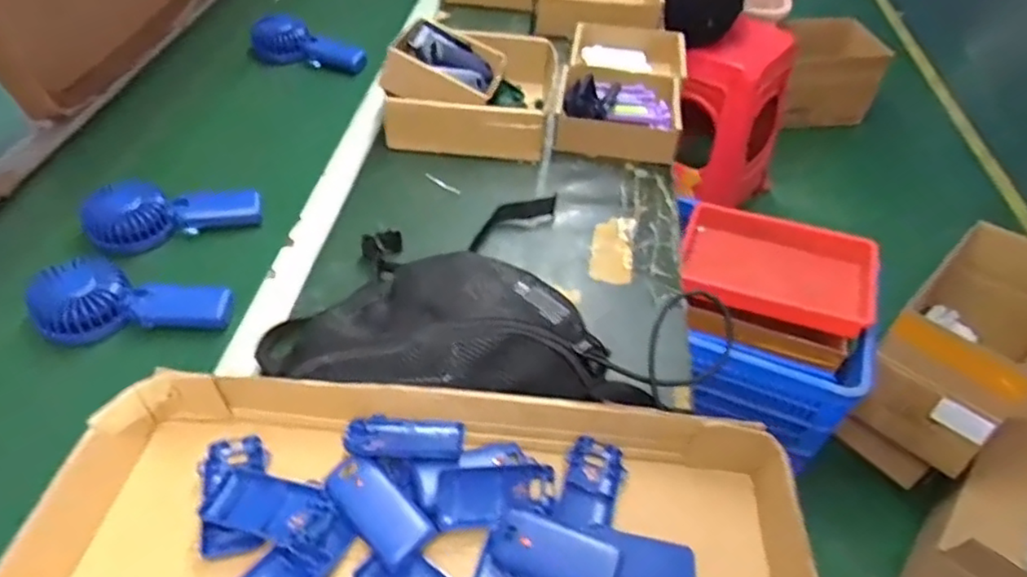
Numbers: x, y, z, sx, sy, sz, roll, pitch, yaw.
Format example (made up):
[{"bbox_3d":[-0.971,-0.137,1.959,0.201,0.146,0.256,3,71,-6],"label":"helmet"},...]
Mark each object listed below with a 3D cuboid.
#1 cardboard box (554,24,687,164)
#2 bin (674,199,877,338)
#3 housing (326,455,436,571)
[{"bbox_3d":[0.156,-0.287,0.914,0.157,0.059,0.283,8,47,6],"label":"cardboard box"},{"bbox_3d":[0.529,-0.044,1.297,0.369,0.086,0.240,19,49,15],"label":"bin"},{"bbox_3d":[-0.101,0.164,0.480,0.086,0.017,0.042,35,55,27],"label":"housing"}]

